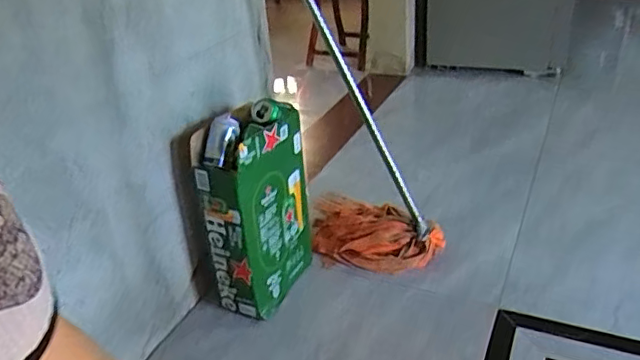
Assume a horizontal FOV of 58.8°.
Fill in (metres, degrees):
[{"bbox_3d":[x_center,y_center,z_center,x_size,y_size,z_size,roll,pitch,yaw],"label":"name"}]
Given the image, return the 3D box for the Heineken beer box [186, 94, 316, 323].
[{"bbox_3d":[-0.152,0.066,1.379,0.163,0.474,0.287,15,37,26],"label":"Heineken beer box"}]

